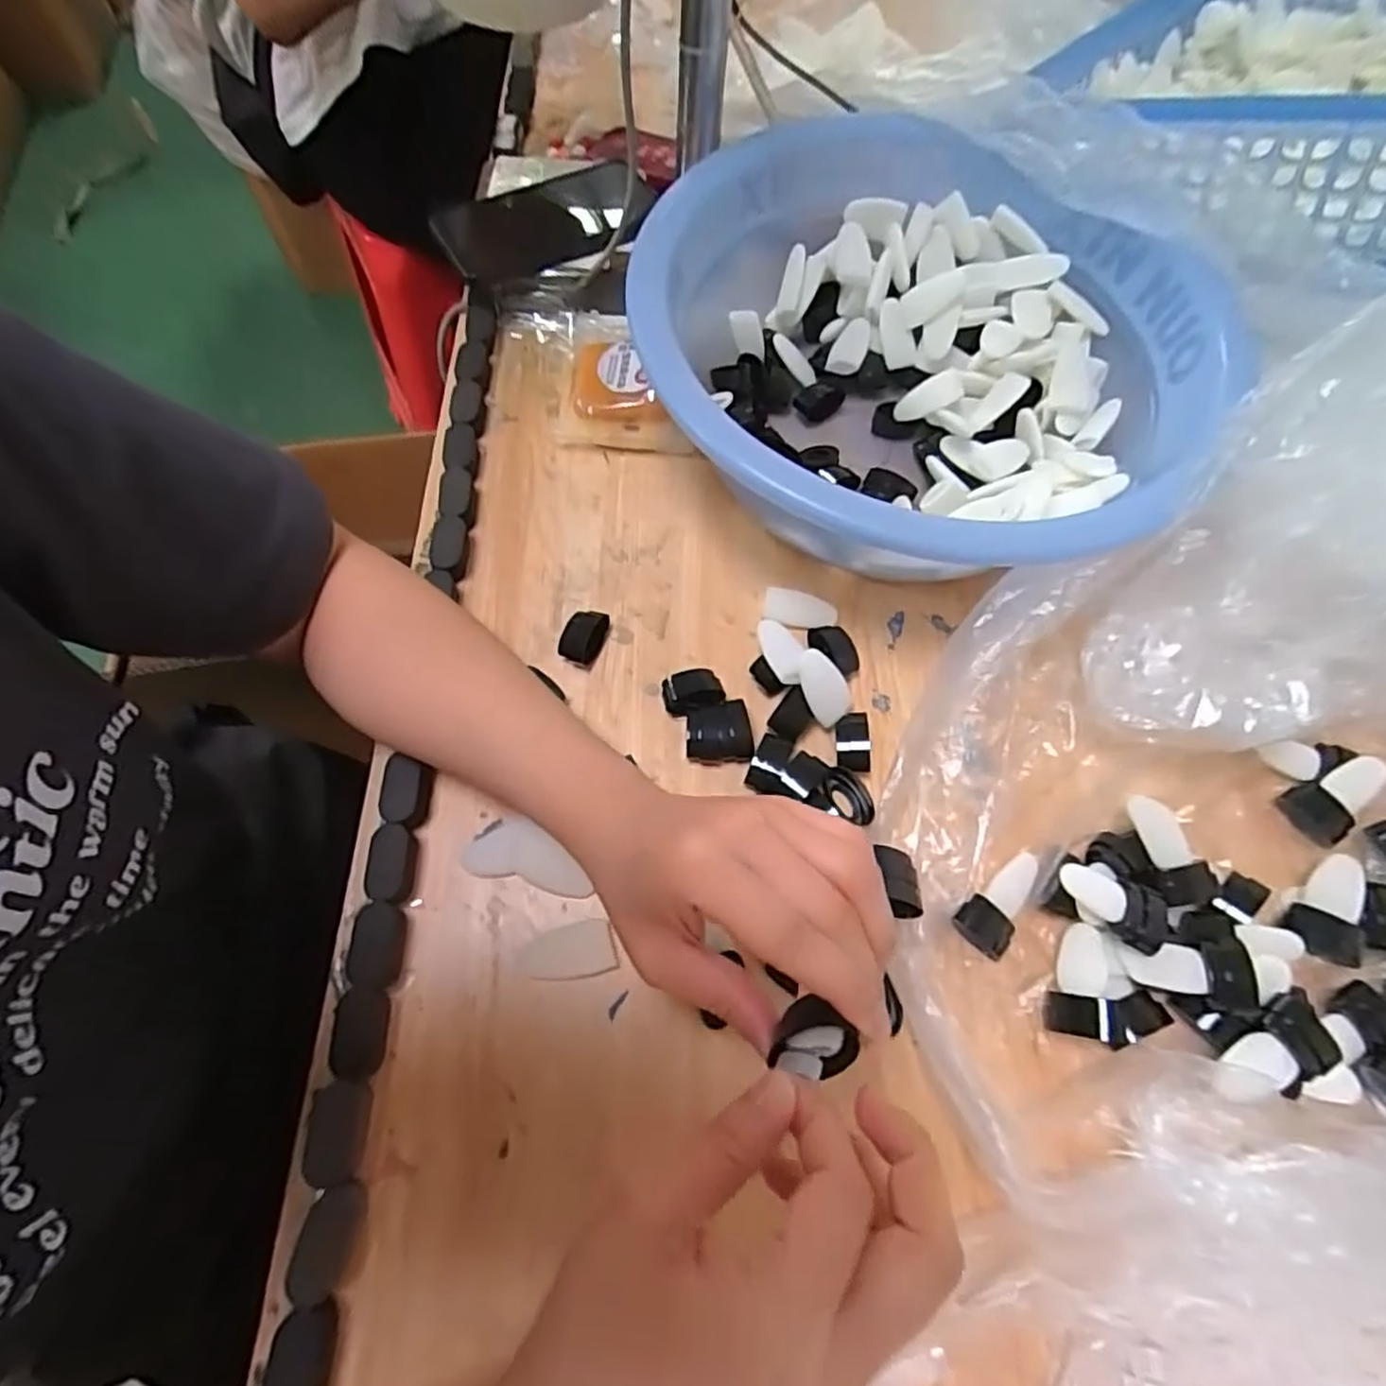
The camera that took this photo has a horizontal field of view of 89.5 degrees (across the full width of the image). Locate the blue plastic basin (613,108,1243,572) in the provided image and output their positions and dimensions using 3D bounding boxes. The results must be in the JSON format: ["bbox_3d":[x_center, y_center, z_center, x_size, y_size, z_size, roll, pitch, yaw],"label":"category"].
[{"bbox_3d":[0.141,-0.197,0.424,0.318,0.108,0.329,1,66,-2],"label":"blue plastic basin"}]

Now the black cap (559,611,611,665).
[{"bbox_3d":[-0.062,-0.031,0.402,0.023,0.016,0.033,14,66,4],"label":"black cap"}]

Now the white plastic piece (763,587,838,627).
[{"bbox_3d":[0.065,-0.049,0.423,0.043,0.011,0.024,9,66,1],"label":"white plastic piece"}]

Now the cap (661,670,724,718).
[{"bbox_3d":[-0.001,-0.001,0.395,0.033,0.012,0.022,-14,68,-9],"label":"cap"}]

